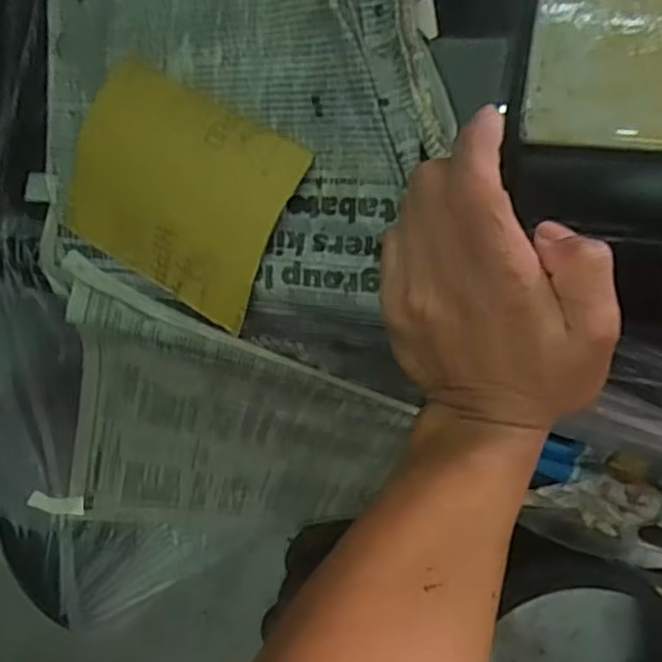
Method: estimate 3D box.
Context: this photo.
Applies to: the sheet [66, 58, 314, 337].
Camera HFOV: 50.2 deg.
[{"bbox_3d":[-0.091,-0.080,0.399,0.143,0.018,0.106,31,103,19],"label":"sheet"}]

